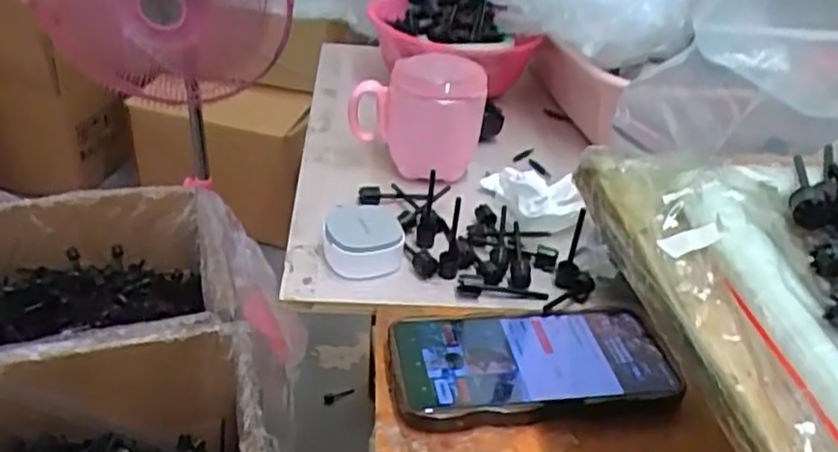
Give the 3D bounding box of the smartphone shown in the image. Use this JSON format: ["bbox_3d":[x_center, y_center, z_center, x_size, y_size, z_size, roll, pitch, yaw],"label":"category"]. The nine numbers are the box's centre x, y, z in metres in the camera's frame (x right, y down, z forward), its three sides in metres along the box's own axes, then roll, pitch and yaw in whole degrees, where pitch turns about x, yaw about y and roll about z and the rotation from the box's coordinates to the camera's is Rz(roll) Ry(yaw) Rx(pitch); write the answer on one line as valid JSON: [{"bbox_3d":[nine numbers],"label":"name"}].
[{"bbox_3d":[0.069,0.081,0.412,0.168,0.019,0.079,-1,34,-10],"label":"smartphone"}]

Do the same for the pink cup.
[{"bbox_3d":[-0.003,-0.094,0.583,0.108,0.096,0.070,5,34,-1],"label":"pink cup"}]

